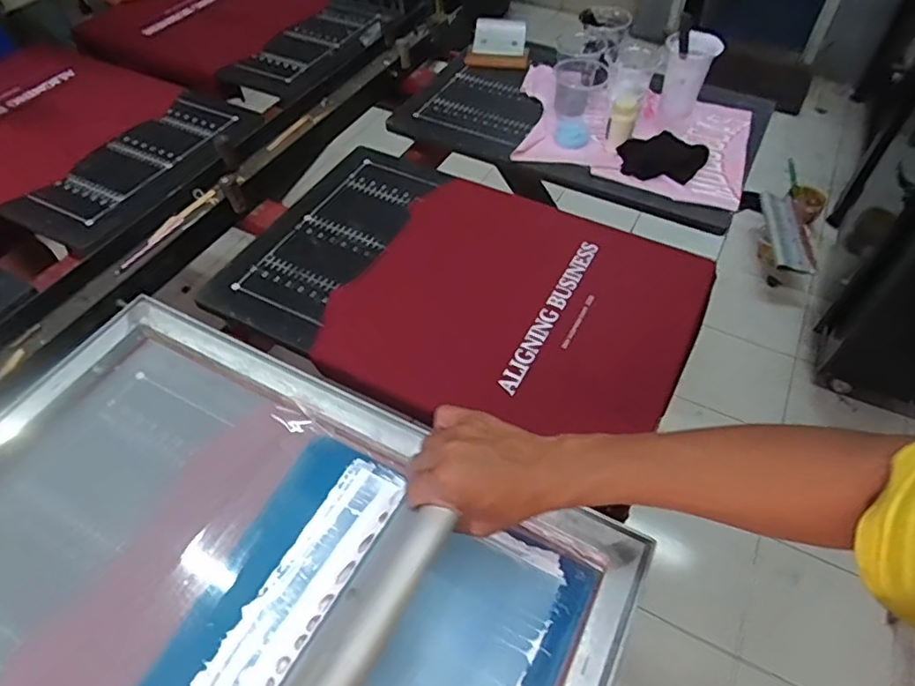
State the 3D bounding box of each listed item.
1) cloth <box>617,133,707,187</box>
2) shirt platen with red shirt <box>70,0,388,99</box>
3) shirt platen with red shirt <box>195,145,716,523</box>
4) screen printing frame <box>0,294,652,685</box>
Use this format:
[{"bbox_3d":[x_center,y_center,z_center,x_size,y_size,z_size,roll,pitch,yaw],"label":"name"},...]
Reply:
[{"bbox_3d":[0.338,-0.305,0.997,0.123,0.043,0.142,30,47,23],"label":"cloth"},{"bbox_3d":[-0.473,-0.681,1.289,0.602,0.053,0.412,28,60,20],"label":"shirt platen with red shirt"},{"bbox_3d":[-0.004,-0.085,0.815,0.572,0.043,0.399,24,57,15],"label":"shirt platen with red shirt"},{"bbox_3d":[-0.214,0.229,0.550,0.662,0.046,0.473,22,55,17],"label":"screen printing frame"}]

